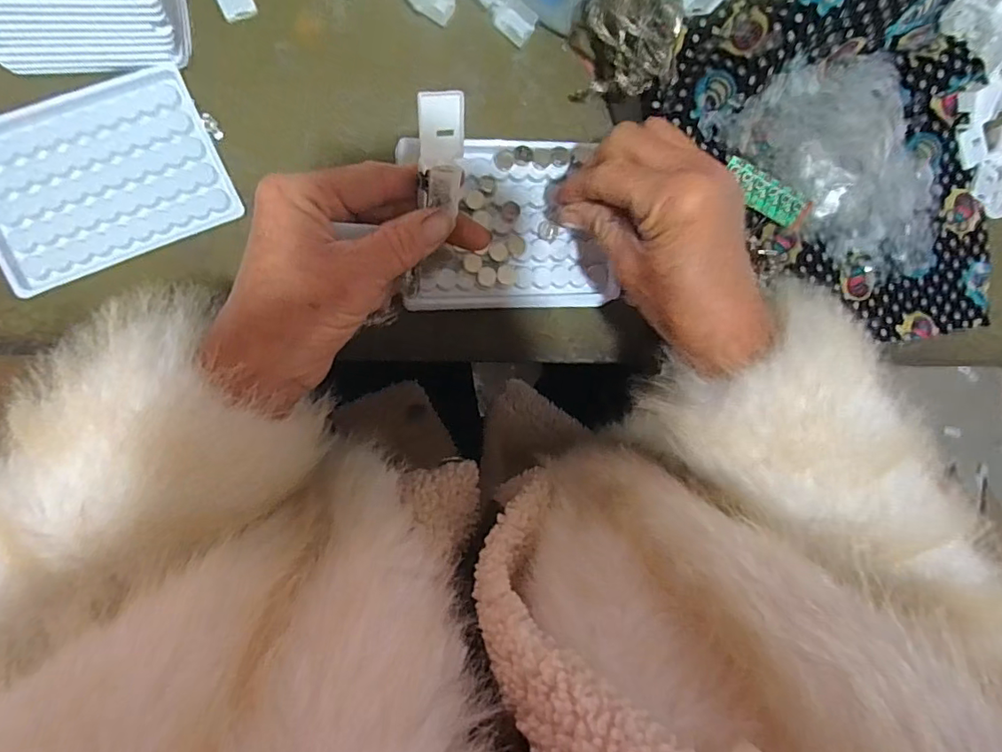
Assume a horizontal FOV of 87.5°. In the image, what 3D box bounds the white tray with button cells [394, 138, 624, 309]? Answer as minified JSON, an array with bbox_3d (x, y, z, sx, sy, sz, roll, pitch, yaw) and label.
[{"bbox_3d":[0.005,-0.090,0.314,0.121,0.014,0.097,-3,92,-9],"label":"white tray with button cells"}]

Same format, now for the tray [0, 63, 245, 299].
[{"bbox_3d":[-0.230,-0.113,0.298,0.130,0.005,0.094,-25,95,-7],"label":"tray"}]

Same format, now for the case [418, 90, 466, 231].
[{"bbox_3d":[-0.026,-0.099,0.234,0.020,0.009,0.049,-4,134,-9],"label":"case"}]

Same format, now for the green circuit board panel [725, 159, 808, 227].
[{"bbox_3d":[0.176,-0.123,0.354,0.059,0.022,0.006,30,47,-3],"label":"green circuit board panel"}]

